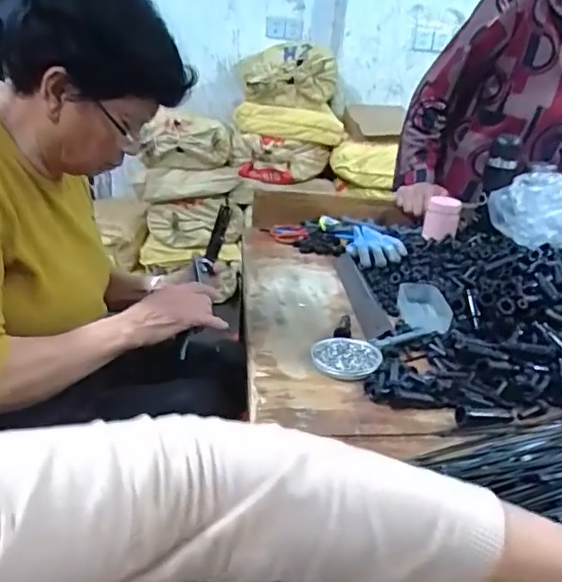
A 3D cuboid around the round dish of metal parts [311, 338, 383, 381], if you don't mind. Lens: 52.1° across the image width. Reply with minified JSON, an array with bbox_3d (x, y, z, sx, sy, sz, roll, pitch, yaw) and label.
[{"bbox_3d":[0.087,0.089,0.754,0.086,0.018,0.087,4,25,-2],"label":"round dish of metal parts"}]

